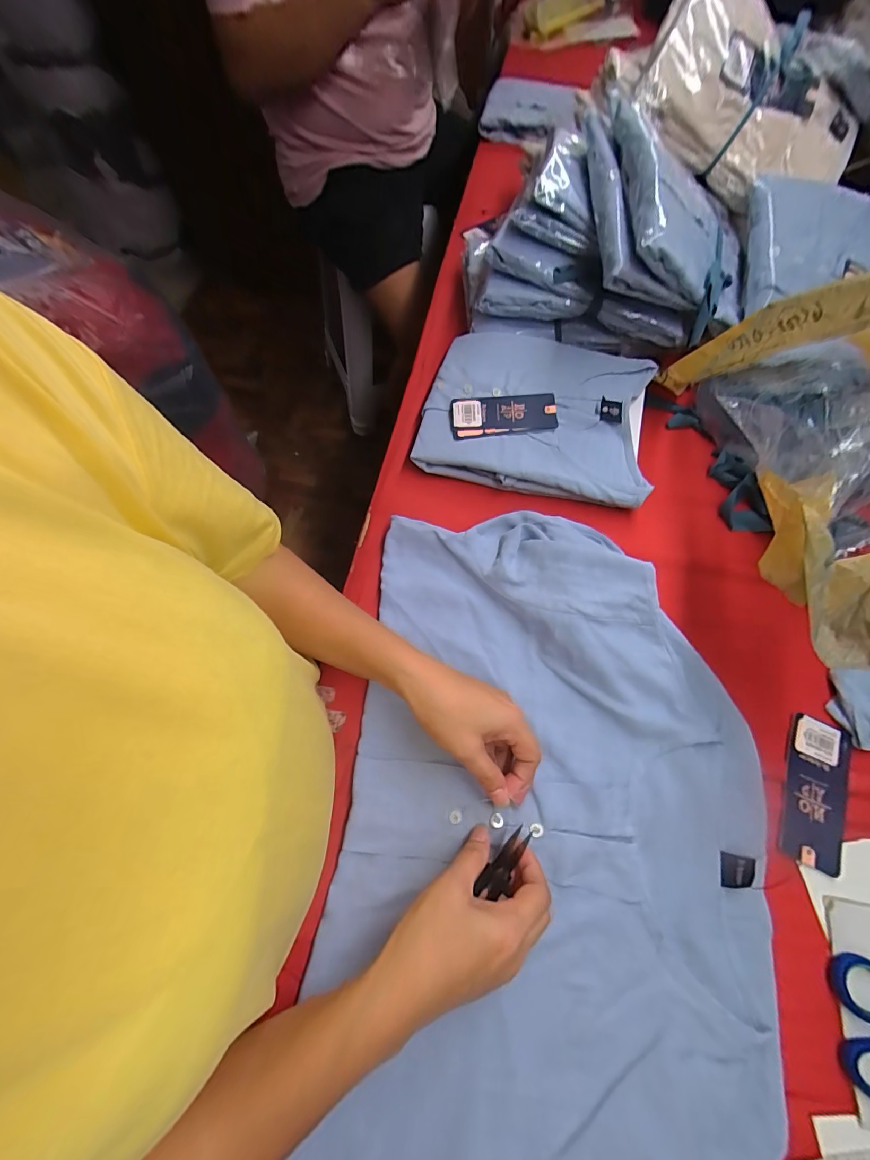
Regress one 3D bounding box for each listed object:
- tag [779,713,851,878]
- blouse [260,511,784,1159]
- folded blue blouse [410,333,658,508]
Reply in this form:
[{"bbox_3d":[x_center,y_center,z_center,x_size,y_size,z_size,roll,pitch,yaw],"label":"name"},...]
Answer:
[{"bbox_3d":[0.328,0.180,0.358,0.050,0.004,0.121,23,67,10],"label":"tag"},{"bbox_3d":[0.084,0.206,0.323,0.354,0.062,0.579,2,65,0],"label":"blouse"},{"bbox_3d":[0.119,-0.201,0.501,0.252,0.049,0.207,12,66,5],"label":"folded blue blouse"}]

